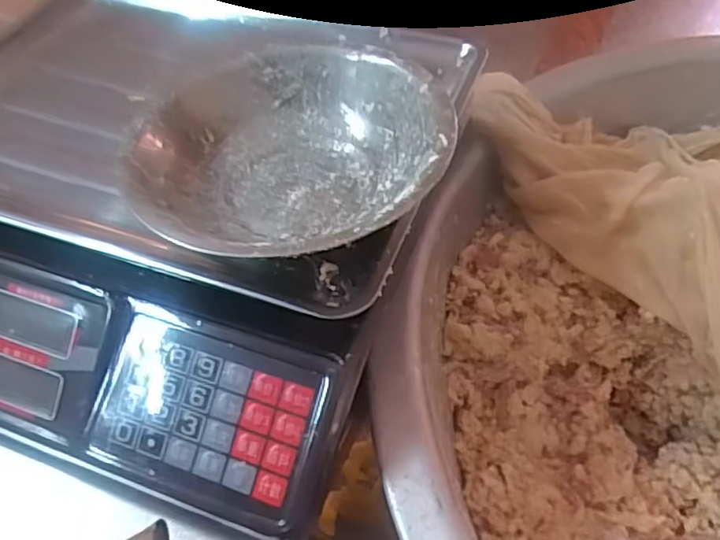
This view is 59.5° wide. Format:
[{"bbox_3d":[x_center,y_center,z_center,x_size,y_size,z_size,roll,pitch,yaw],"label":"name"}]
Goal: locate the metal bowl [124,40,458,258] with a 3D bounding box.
[{"bbox_3d":[-0.034,-0.059,0.334,0.156,0.048,0.153,-1,52,2],"label":"metal bowl"}]

